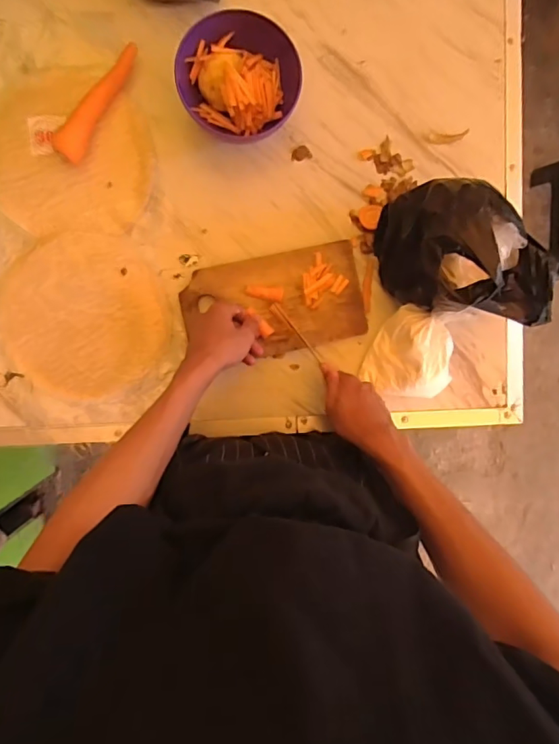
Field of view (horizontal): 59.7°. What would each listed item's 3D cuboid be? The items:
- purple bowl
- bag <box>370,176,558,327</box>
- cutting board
[{"bbox_3d":[-0.049,-0.379,0.627,0.150,0.070,0.143,0,93,-6],"label":"purple bowl"},{"bbox_3d":[0.232,-0.144,0.606,0.180,0.185,0.152,1,92,-6],"label":"bag"},{"bbox_3d":[0.002,-0.093,0.663,0.229,0.017,0.132,-13,94,-5],"label":"cutting board"}]

